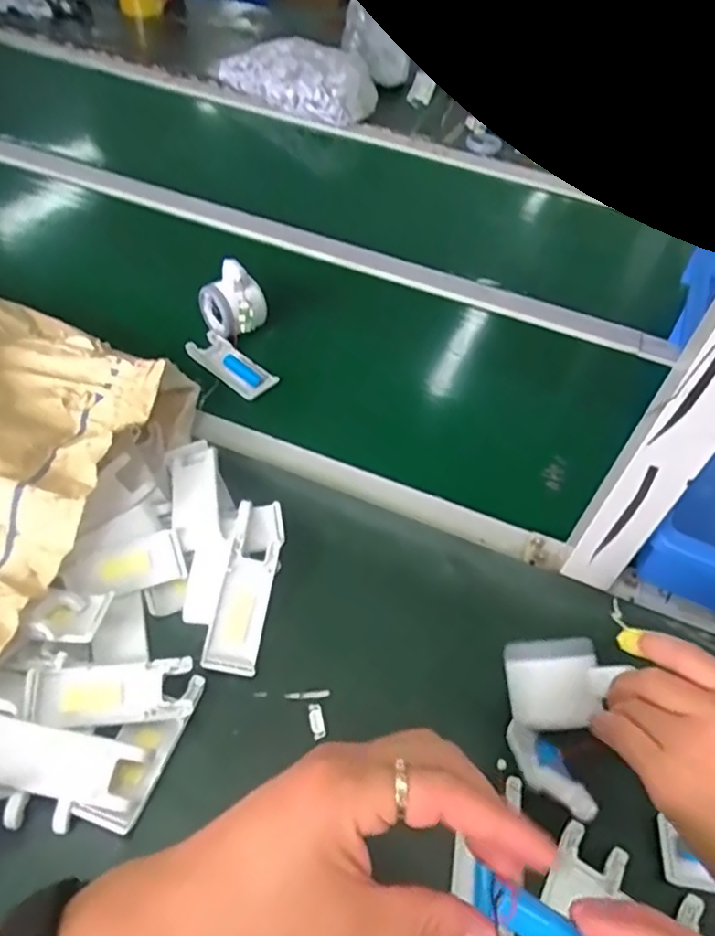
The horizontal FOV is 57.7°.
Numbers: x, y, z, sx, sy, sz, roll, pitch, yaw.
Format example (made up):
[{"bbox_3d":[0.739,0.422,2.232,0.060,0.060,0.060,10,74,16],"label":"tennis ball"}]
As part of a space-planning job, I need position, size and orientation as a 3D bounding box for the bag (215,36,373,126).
[{"bbox_3d":[-0.095,-0.675,1.121,0.267,0.072,0.142,34,55,20],"label":"bag"}]

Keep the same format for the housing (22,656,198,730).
[{"bbox_3d":[-0.165,0.151,0.434,0.102,0.019,0.037,-4,52,-9],"label":"housing"}]

